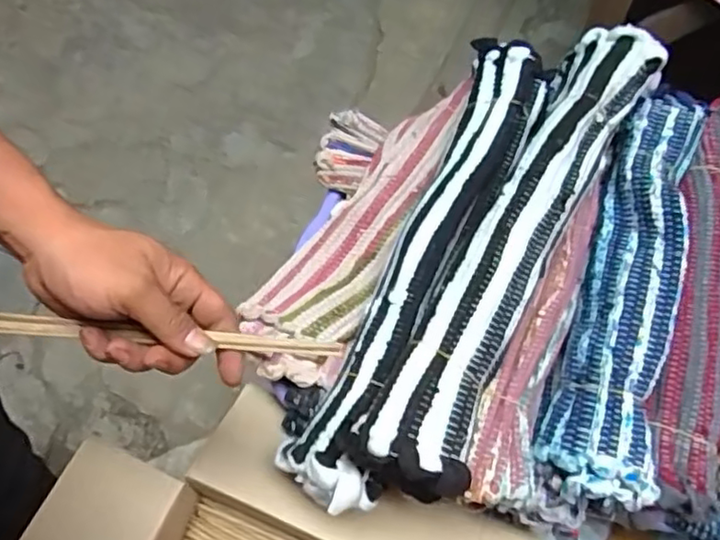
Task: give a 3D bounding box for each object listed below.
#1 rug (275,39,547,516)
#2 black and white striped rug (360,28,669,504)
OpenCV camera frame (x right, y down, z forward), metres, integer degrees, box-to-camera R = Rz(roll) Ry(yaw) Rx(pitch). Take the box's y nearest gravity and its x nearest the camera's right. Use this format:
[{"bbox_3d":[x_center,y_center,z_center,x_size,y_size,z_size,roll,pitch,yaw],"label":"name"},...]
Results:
[{"bbox_3d":[0.057,-0.017,0.533,0.076,0.095,0.423,22,64,12],"label":"rug"},{"bbox_3d":[0.122,-0.029,0.482,0.076,0.070,0.404,26,65,14],"label":"black and white striped rug"}]

